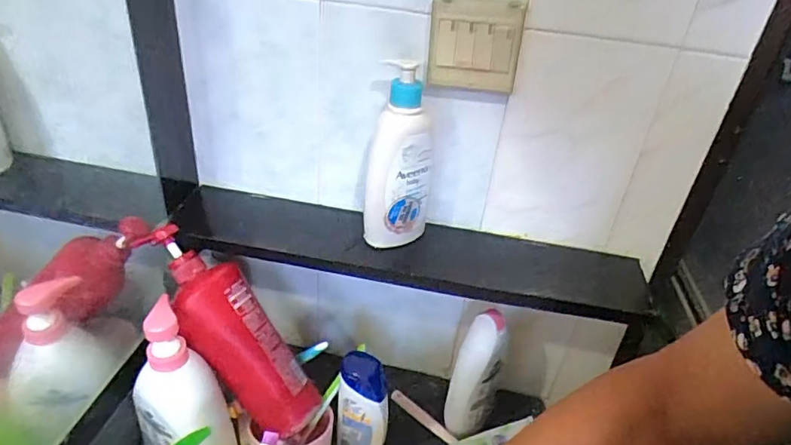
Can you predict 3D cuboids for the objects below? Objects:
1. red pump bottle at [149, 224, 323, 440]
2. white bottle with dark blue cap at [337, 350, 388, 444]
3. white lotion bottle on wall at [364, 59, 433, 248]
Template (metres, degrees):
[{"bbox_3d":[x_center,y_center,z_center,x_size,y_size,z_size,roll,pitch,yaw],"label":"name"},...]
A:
[{"bbox_3d":[-0.176,0.115,0.578,0.053,0.259,0.083,-26,10,41],"label":"red pump bottle"},{"bbox_3d":[-0.038,0.221,0.622,0.056,0.152,0.048,3,34,-5],"label":"white bottle with dark blue cap"},{"bbox_3d":[0.005,-0.062,0.560,0.070,0.194,0.061,7,33,1],"label":"white lotion bottle on wall"}]

